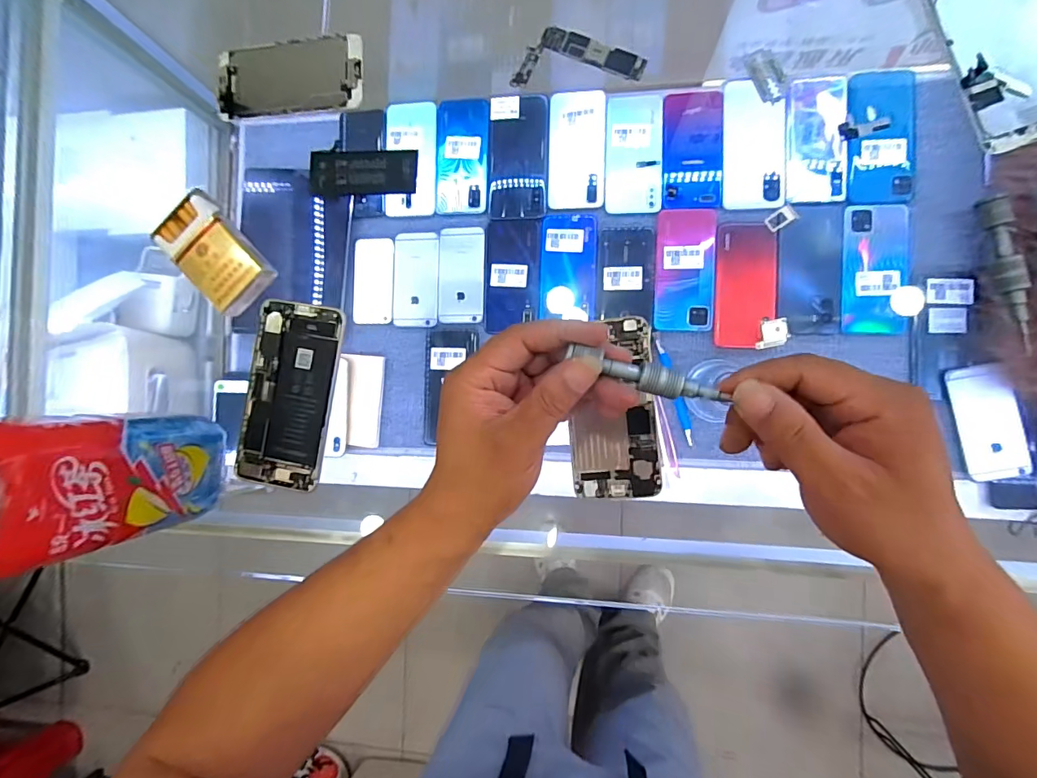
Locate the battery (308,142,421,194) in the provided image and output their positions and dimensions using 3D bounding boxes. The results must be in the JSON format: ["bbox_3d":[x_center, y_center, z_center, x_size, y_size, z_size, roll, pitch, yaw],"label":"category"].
[{"bbox_3d":[-0.131,-0.185,0.398,0.093,0.009,0.035,3,102,7],"label":"battery"}]

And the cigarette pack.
[{"bbox_3d":[-0.256,-0.114,0.397,0.055,0.025,0.095,-43,83,6],"label":"cigarette pack"}]

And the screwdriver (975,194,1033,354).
[{"bbox_3d":[0.331,-0.079,0.316,0.010,0.015,0.105,-11,88,8],"label":"screwdriver"}]

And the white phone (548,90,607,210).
[{"bbox_3d":[0.080,-0.328,0.643,0.076,0.004,0.161,3,90,9],"label":"white phone"}]

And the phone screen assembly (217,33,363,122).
[{"bbox_3d":[-0.199,-0.271,0.408,0.129,0.010,0.061,-2,89,9],"label":"phone screen assembly"}]

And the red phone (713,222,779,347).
[{"bbox_3d":[0.296,-0.134,0.610,0.074,0.007,0.158,2,90,9],"label":"red phone"}]

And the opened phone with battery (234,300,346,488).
[{"bbox_3d":[-0.195,0.005,0.400,0.076,0.008,0.154,10,91,9],"label":"opened phone with battery"}]

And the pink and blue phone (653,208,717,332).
[{"bbox_3d":[0.219,-0.157,0.617,0.075,0.005,0.158,2,90,9],"label":"pink and blue phone"}]

